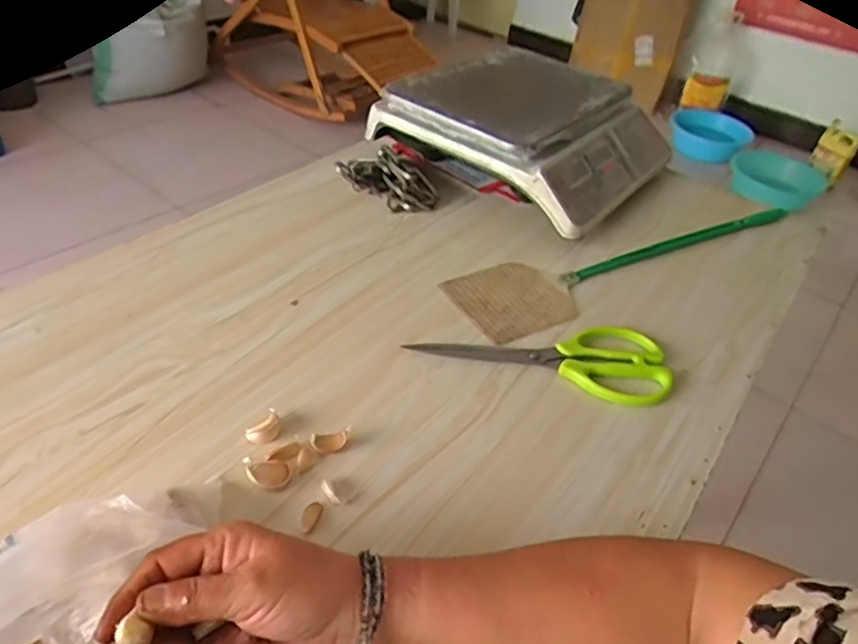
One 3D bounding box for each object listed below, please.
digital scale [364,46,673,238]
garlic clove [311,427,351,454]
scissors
[{"bbox_3d":[0.138,-0.276,0.848,0.325,0.110,0.293,29,45,22],"label":"digital scale"},{"bbox_3d":[-0.075,0.093,0.484,0.031,0.013,0.011,-11,45,-21],"label":"garlic clove"},{"bbox_3d":[0.108,0.026,0.587,0.236,0.015,0.083,11,41,3],"label":"scissors"}]

